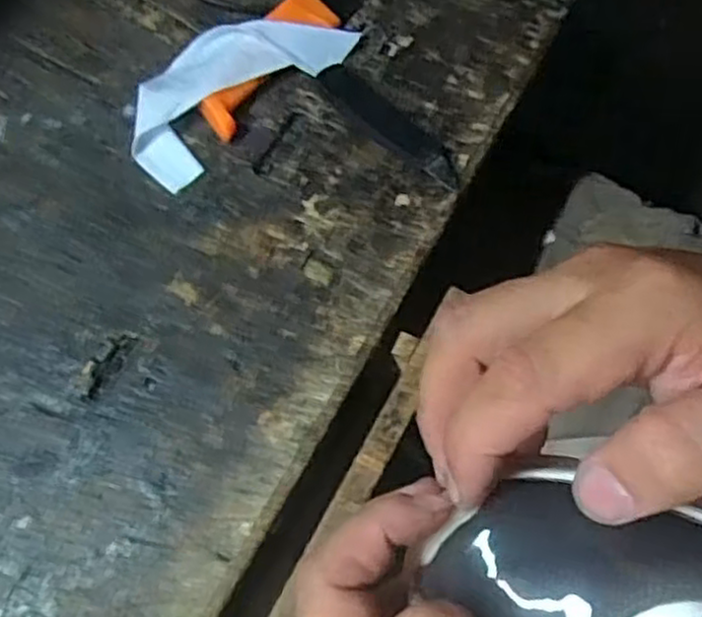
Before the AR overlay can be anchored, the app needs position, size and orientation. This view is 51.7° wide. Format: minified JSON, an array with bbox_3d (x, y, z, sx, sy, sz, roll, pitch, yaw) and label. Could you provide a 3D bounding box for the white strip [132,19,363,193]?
[{"bbox_3d":[-0.071,-0.142,0.442,0.151,0.022,0.065,-42,75,-17],"label":"white strip"}]

